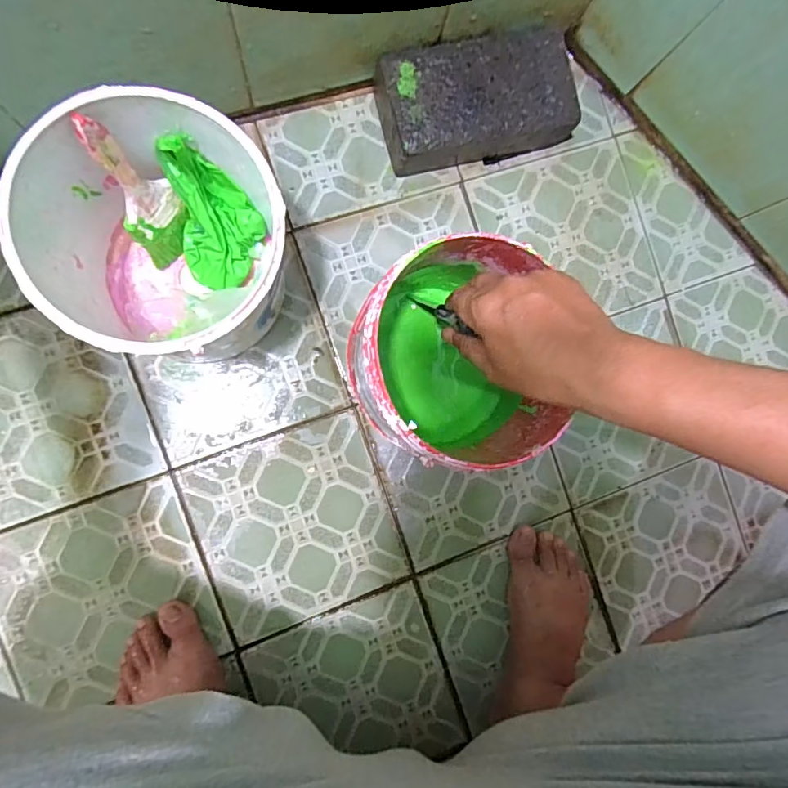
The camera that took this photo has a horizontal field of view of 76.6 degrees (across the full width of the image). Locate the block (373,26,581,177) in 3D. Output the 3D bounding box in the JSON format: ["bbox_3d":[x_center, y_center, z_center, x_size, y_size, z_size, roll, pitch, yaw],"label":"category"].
[{"bbox_3d":[0.091,-0.313,0.541,0.208,0.061,0.109,-16,92,-10],"label":"block"}]

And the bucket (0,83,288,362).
[{"bbox_3d":[-0.185,-0.119,0.430,0.176,0.185,0.177,0,90,-10],"label":"bucket"}]

